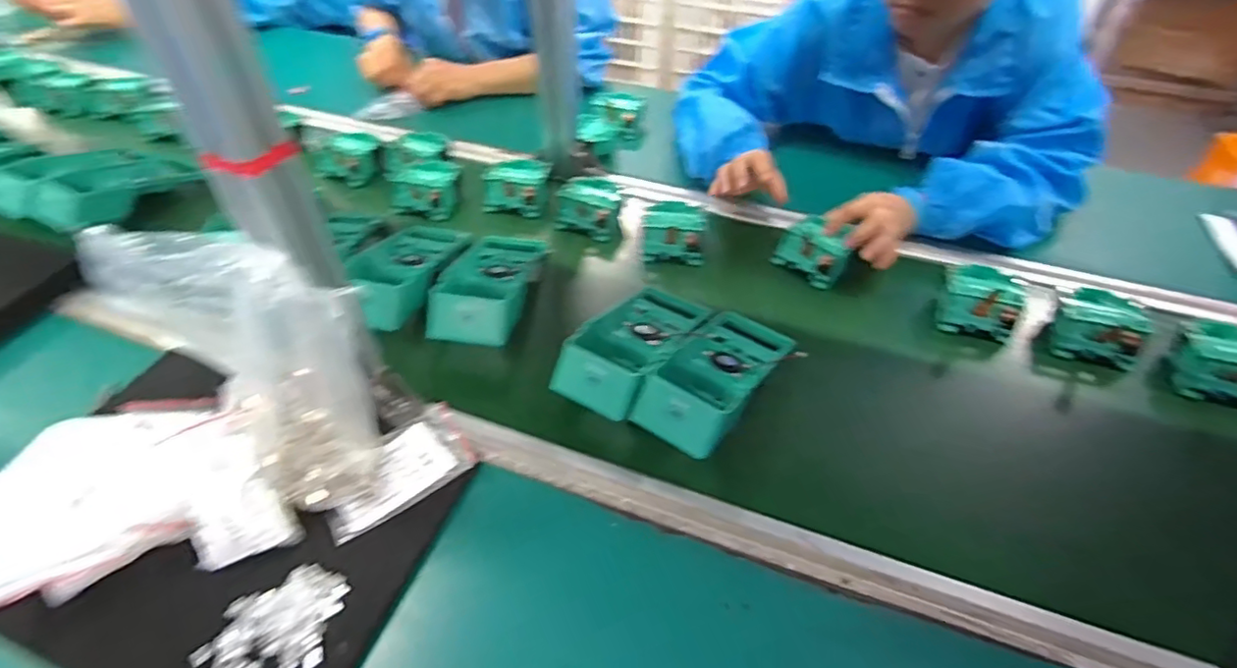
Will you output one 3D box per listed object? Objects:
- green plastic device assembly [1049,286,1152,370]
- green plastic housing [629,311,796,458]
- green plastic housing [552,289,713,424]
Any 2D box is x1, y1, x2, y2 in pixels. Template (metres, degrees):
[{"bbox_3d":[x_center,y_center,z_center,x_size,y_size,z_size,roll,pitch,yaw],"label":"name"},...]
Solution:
[{"bbox_3d":[0.488,-0.006,0.614,0.076,0.048,0.075,19,48,17],"label":"green plastic device assembly"},{"bbox_3d":[0.097,0.035,0.576,0.086,0.051,0.190,28,51,24],"label":"green plastic housing"},{"bbox_3d":[0.020,0.001,0.608,0.088,0.053,0.196,23,49,20],"label":"green plastic housing"}]

